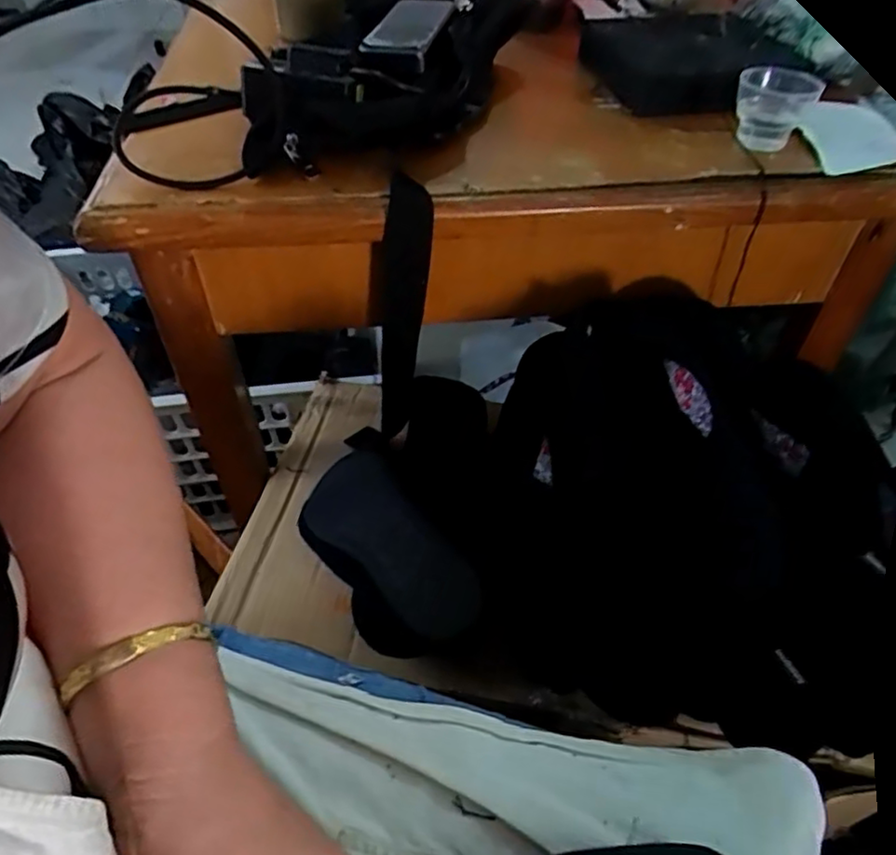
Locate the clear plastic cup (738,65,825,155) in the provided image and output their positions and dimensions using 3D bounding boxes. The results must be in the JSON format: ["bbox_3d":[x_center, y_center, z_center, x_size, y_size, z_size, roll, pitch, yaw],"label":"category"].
[{"bbox_3d":[0.247,-0.246,0.492,0.056,0.047,0.058,21,51,17],"label":"clear plastic cup"}]

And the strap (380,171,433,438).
[{"bbox_3d":[-0.039,-0.078,0.530,0.033,0.258,0.021,7,53,-3],"label":"strap"}]

